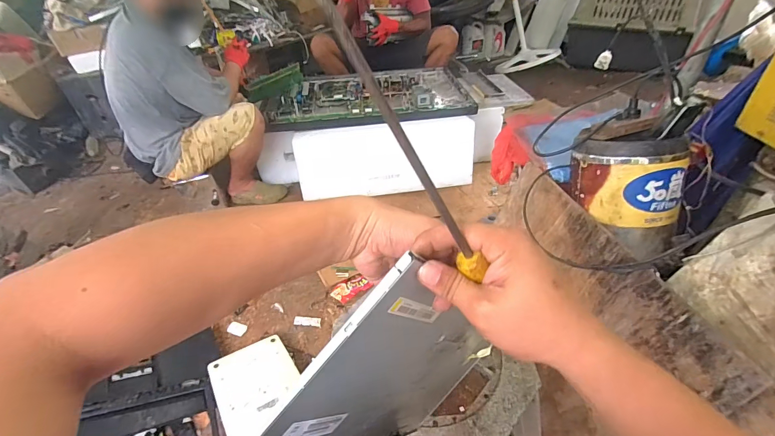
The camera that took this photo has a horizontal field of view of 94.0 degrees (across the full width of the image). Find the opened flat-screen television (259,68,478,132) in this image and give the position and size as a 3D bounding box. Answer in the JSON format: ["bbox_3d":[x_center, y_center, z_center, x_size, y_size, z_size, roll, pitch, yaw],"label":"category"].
[{"bbox_3d":[-0.110,-0.629,1.828,1.013,0.091,0.570,-8,39,-6],"label":"opened flat-screen television"}]

